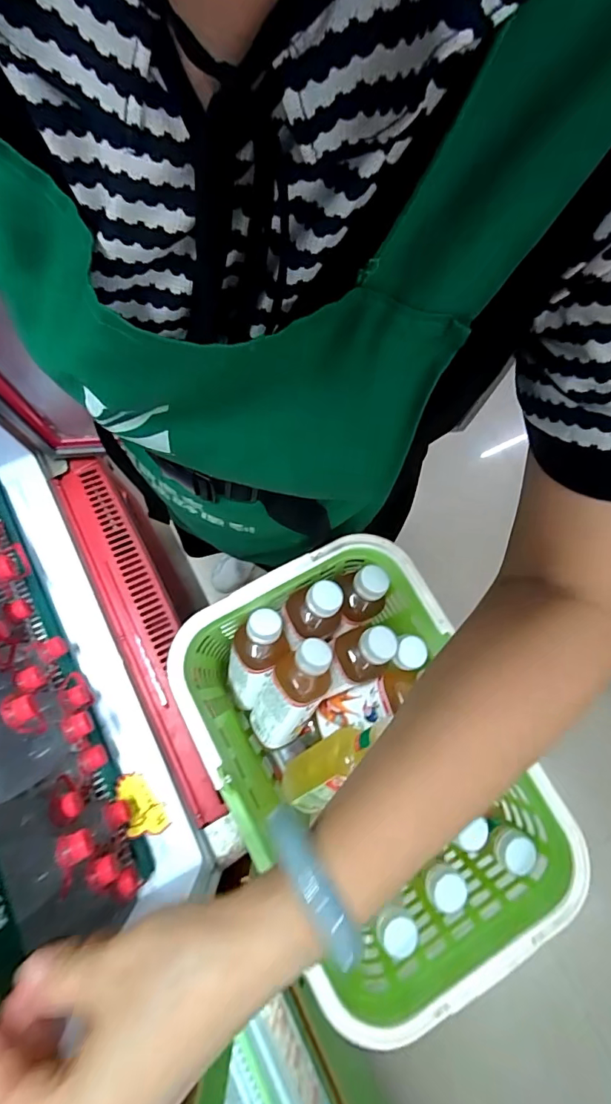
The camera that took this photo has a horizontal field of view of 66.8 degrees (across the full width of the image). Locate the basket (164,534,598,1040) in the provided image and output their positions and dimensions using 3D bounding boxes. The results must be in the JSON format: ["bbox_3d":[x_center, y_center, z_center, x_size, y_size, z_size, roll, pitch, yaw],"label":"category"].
[{"bbox_3d":[0.065,0.236,0.569,0.293,0.200,0.439,-30,77,-9],"label":"basket"}]

